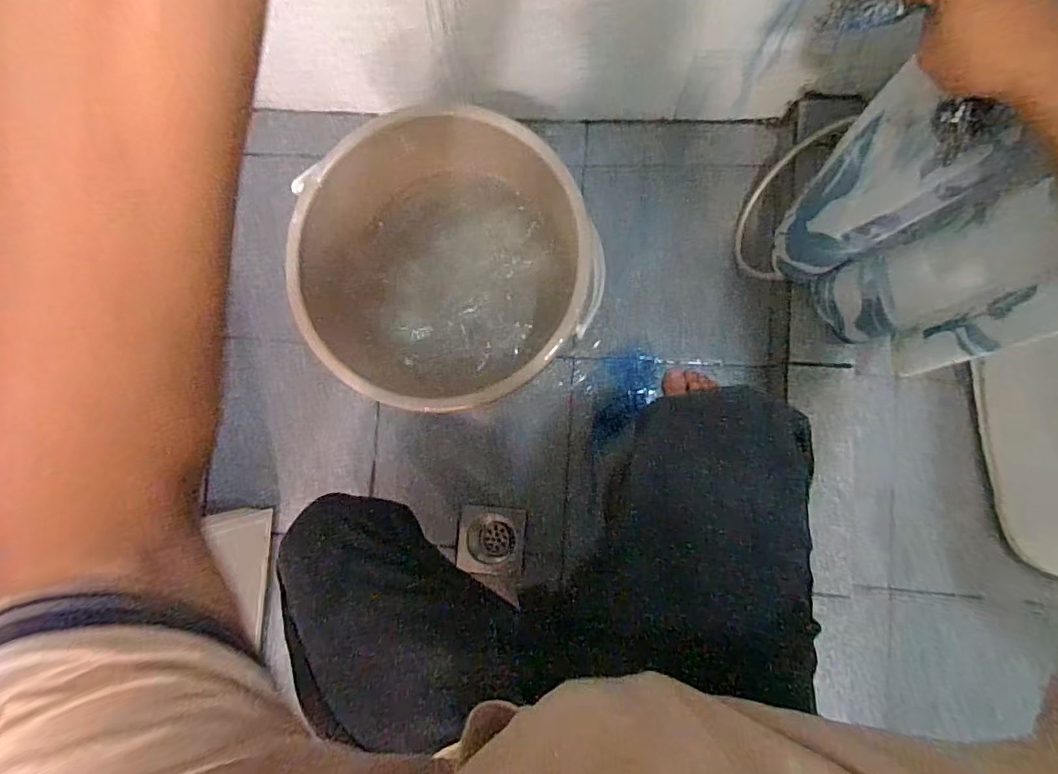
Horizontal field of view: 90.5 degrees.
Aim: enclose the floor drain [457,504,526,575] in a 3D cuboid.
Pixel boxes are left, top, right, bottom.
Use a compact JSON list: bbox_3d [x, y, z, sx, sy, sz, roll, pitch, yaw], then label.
[{"bbox_3d":[-0.057,0.228,0.778,0.098,0.014,0.094,3,85,5],"label":"floor drain"}]

